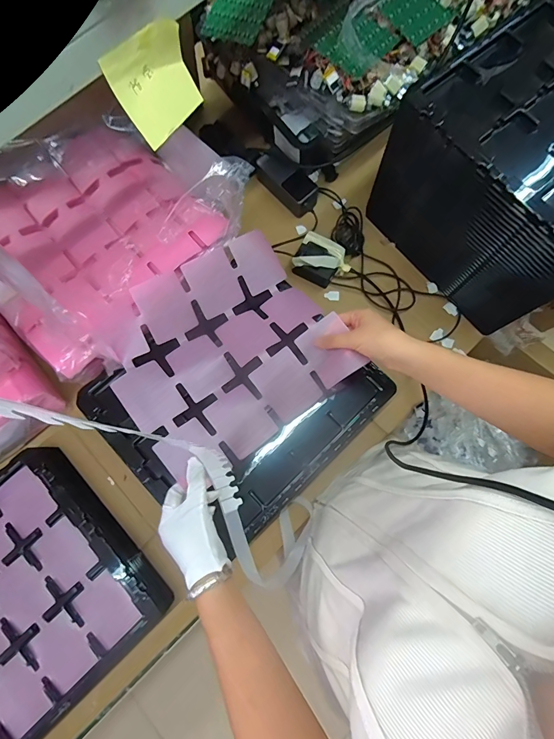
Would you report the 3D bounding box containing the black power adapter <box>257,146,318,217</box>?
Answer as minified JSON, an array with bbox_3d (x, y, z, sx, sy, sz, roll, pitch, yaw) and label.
[{"bbox_3d":[0.023,-0.361,0.709,0.059,0.047,0.139,-39,80,-8],"label":"black power adapter"}]

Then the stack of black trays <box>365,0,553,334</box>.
[{"bbox_3d":[0.396,-0.312,0.586,0.384,0.245,0.330,-38,80,-7],"label":"stack of black trays"}]

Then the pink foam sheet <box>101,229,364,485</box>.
[{"bbox_3d":[-0.074,-0.025,0.526,0.299,0.063,0.263,-35,80,-7],"label":"pink foam sheet"}]

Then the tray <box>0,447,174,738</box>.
[{"bbox_3d":[-0.409,0.360,0.551,0.366,0.080,0.341,-42,81,-8],"label":"tray"}]

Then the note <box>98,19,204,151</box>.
[{"bbox_3d":[-0.106,-0.252,0.322,0.013,0.073,0.074,35,78,25],"label":"note"}]

